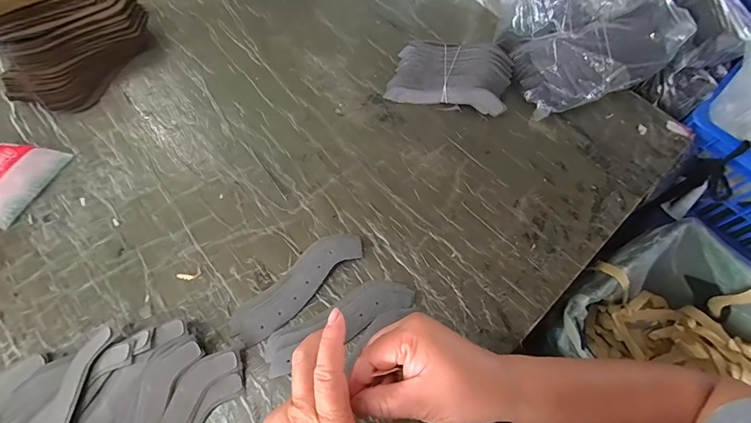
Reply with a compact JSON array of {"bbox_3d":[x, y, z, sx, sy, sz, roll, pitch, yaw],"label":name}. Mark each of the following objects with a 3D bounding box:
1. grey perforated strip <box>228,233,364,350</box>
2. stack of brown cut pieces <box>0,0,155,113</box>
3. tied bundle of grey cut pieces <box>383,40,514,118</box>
[{"bbox_3d":[-0.089,0.082,0.423,0.170,0.013,0.052,-40,70,-21],"label":"grey perforated strip"},{"bbox_3d":[-0.507,-0.292,0.582,0.256,0.063,0.232,31,64,14],"label":"stack of brown cut pieces"},{"bbox_3d":[0.121,-0.221,0.583,0.184,0.045,0.120,12,61,4],"label":"tied bundle of grey cut pieces"}]

